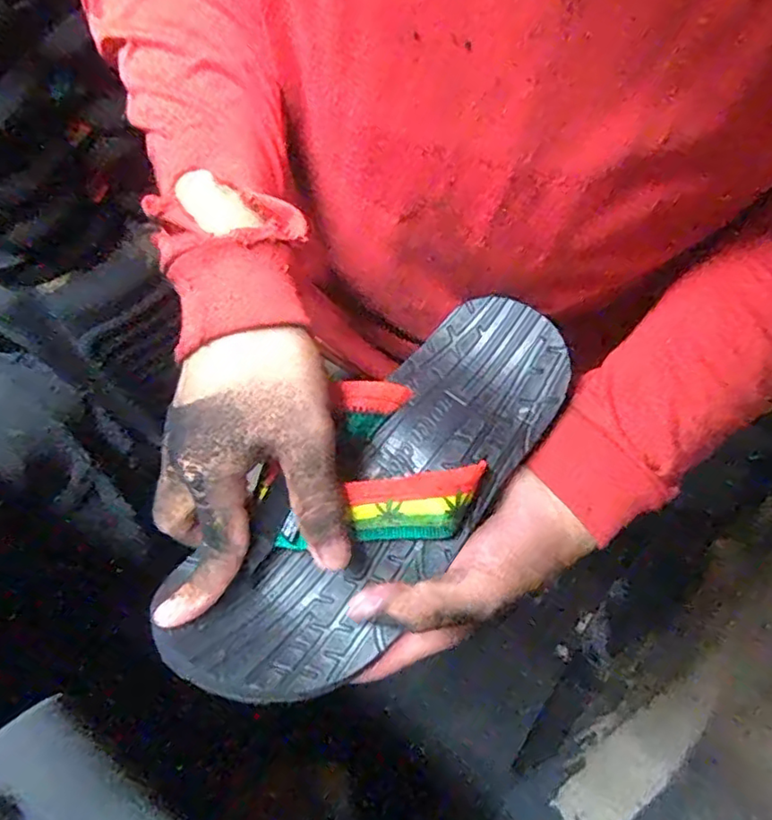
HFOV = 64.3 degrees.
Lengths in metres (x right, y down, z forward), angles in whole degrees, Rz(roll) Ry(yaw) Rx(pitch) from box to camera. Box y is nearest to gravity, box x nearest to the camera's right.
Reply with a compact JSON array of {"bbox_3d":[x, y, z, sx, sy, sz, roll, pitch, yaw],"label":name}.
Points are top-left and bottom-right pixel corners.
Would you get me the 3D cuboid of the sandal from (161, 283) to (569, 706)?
[{"bbox_3d":[-0.002,0.038,0.301,0.088,0.035,0.237,40,79,7],"label":"sandal"}]

